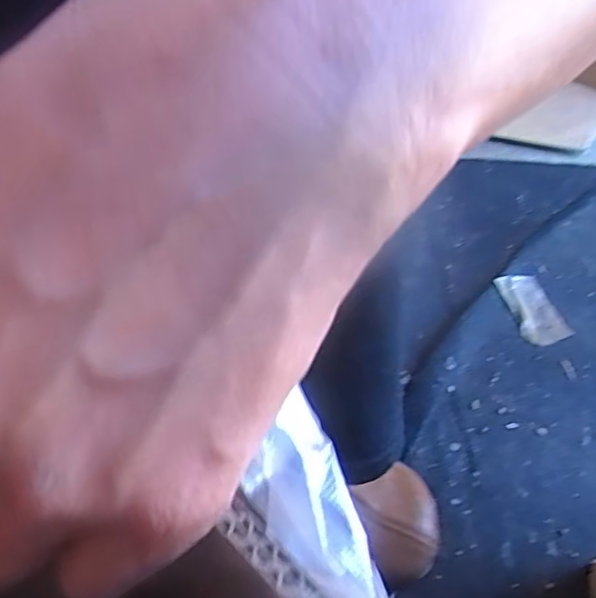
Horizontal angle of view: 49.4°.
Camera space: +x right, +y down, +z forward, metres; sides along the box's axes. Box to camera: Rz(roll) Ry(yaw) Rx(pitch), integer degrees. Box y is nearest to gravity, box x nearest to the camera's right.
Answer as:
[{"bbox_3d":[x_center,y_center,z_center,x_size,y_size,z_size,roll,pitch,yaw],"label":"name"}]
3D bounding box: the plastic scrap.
[{"bbox_3d":[0.210,0.008,0.579,0.039,0.014,0.074,-17,48,-11],"label":"plastic scrap"}]

